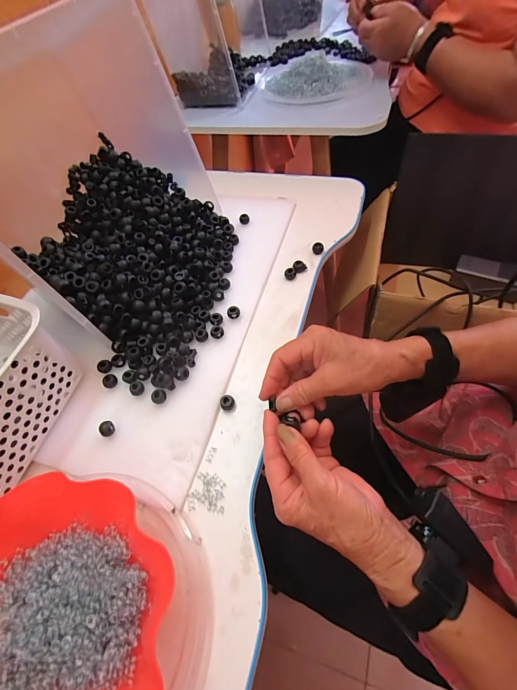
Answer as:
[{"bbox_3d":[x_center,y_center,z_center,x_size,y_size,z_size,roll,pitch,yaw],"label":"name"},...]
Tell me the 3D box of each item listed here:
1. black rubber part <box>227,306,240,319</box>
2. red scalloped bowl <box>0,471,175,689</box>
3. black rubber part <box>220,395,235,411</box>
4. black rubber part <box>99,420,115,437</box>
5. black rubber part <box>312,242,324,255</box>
[{"bbox_3d":[-0.034,-0.045,0.444,0.018,0.016,0.013,-11,56,1],"label":"black rubber part"},{"bbox_3d":[-0.175,0.228,0.255,0.220,0.057,0.225,-4,57,6],"label":"red scalloped bowl"},{"bbox_3d":[-0.038,0.067,0.383,0.017,0.010,0.020,-22,57,-6],"label":"black rubber part"},{"bbox_3d":[-0.174,0.096,0.369,0.015,0.009,0.017,29,66,24],"label":"black rubber part"},{"bbox_3d":[0.094,-0.153,0.506,0.017,0.014,0.018,2,58,9],"label":"black rubber part"}]

